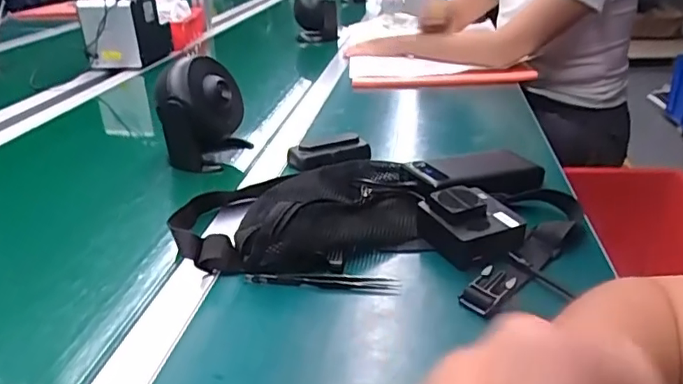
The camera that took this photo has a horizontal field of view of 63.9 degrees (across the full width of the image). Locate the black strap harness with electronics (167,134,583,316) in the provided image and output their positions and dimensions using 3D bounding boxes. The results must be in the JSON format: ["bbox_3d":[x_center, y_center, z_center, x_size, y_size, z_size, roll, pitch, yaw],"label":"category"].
[{"bbox_3d":[0.039,0.003,0.567,0.383,0.051,0.283,4,27,16],"label":"black strap harness with electronics"}]

